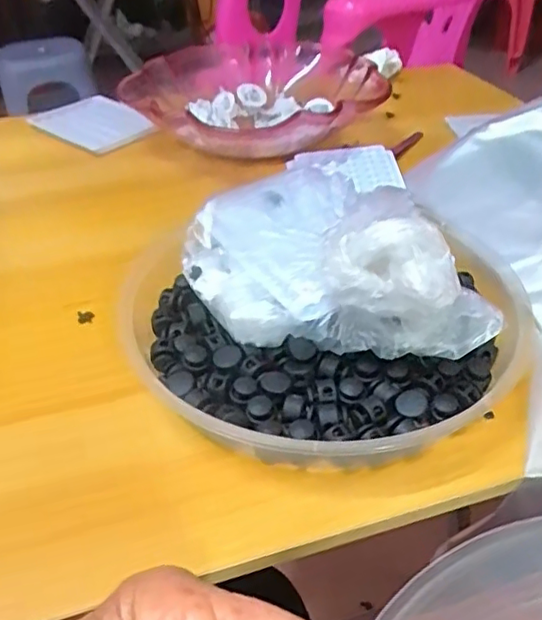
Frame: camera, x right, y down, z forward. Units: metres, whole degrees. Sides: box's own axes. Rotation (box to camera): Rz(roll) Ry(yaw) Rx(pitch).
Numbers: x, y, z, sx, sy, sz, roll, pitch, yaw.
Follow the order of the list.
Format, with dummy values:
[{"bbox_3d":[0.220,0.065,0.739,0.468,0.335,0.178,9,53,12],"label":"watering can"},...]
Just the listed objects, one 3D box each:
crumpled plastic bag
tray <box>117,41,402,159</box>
[{"bbox_3d":[0.032,-0.030,0.349,0.125,0.082,0.177,-23,43,-22],"label":"crumpled plastic bag"},{"bbox_3d":[-0.011,-0.231,0.642,0.227,0.053,0.290,-25,44,-25],"label":"tray"}]

